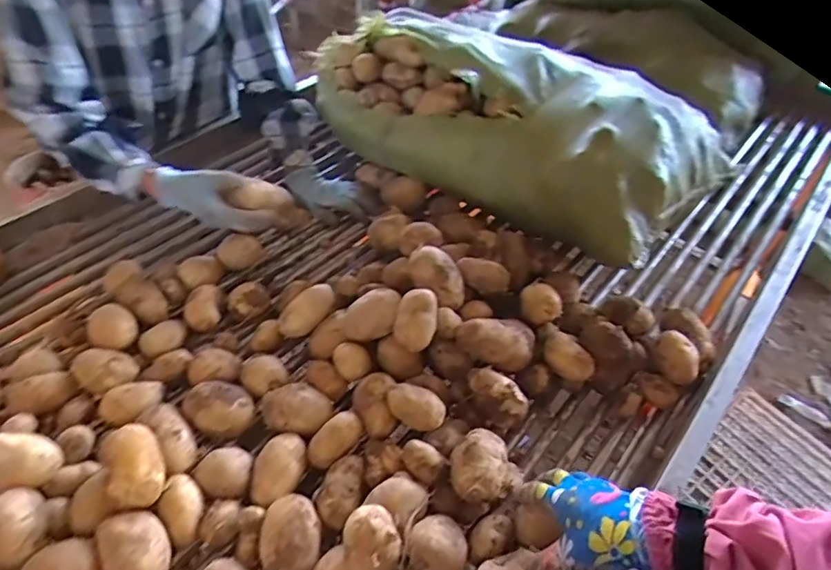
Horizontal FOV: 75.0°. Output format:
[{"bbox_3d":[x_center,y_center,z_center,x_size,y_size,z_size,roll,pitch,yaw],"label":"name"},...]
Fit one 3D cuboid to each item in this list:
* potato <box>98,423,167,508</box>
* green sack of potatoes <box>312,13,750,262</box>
[{"bbox_3d":[-0.299,0.194,0.578,0.052,0.060,0.072,-19,50,-24],"label":"potato"},{"bbox_3d":[0.148,-0.308,0.996,0.705,0.212,0.332,33,50,24],"label":"green sack of potatoes"}]

